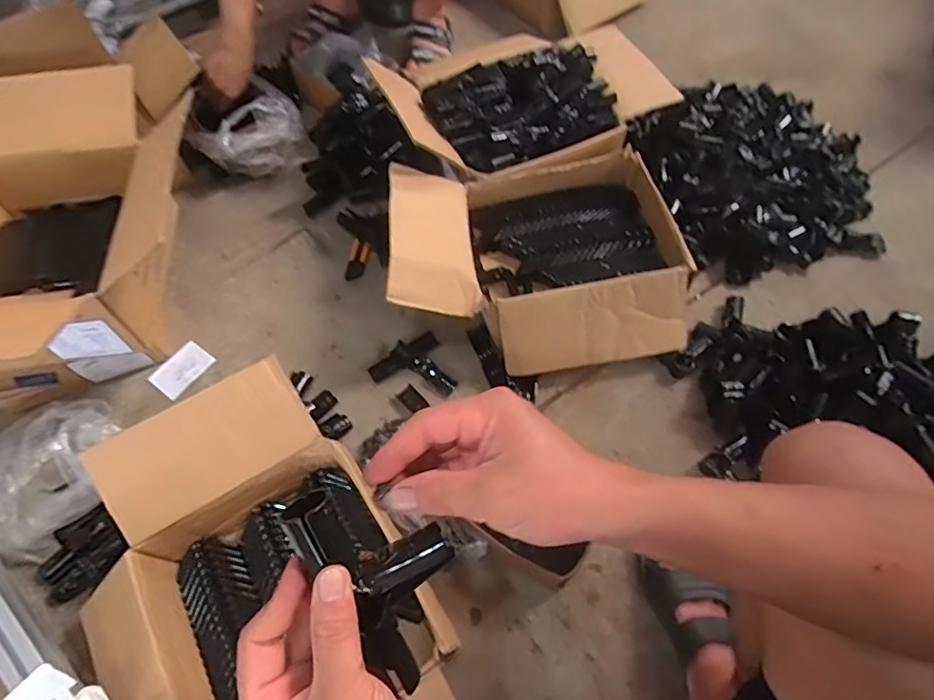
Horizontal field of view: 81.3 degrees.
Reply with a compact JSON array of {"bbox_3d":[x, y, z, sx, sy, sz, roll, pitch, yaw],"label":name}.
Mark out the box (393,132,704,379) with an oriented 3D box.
[{"bbox_3d":[0.112,-0.152,0.898,0.462,0.171,0.373,-13,62,-4],"label":"box"}]

